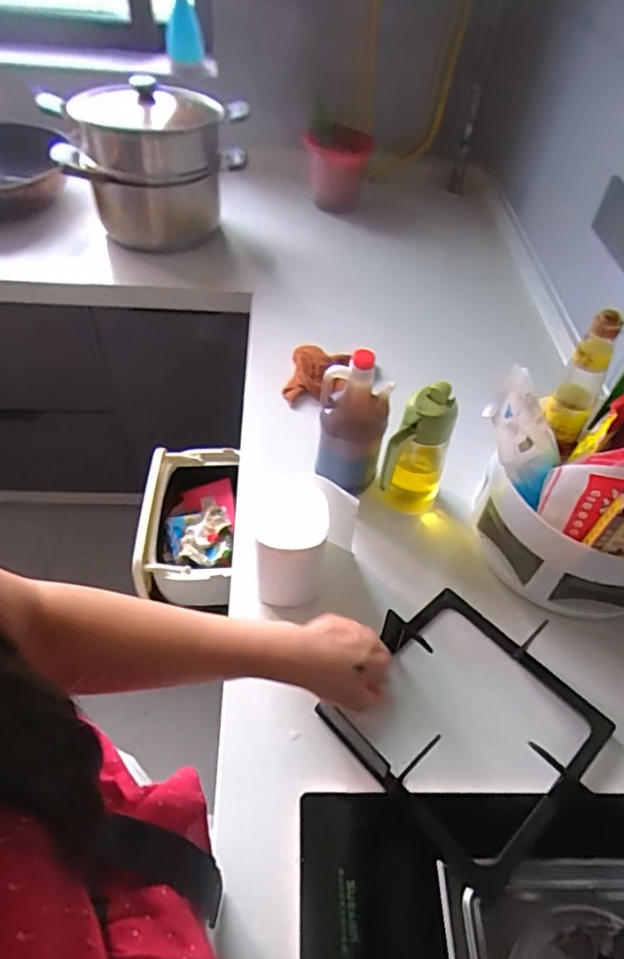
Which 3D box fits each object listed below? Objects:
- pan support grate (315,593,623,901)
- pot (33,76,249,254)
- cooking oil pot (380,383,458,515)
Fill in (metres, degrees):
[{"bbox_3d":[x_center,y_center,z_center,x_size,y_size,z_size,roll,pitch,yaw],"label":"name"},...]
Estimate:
[{"bbox_3d":[0.167,0.242,0.609,0.238,0.069,0.234,-35,61,-27],"label":"pan support grate"},{"bbox_3d":[-0.289,-0.582,1.065,0.323,0.237,0.189,-17,55,-16],"label":"pot"},{"bbox_3d":[0.139,-0.028,0.758,0.067,0.184,0.077,29,56,18],"label":"cooking oil pot"}]

